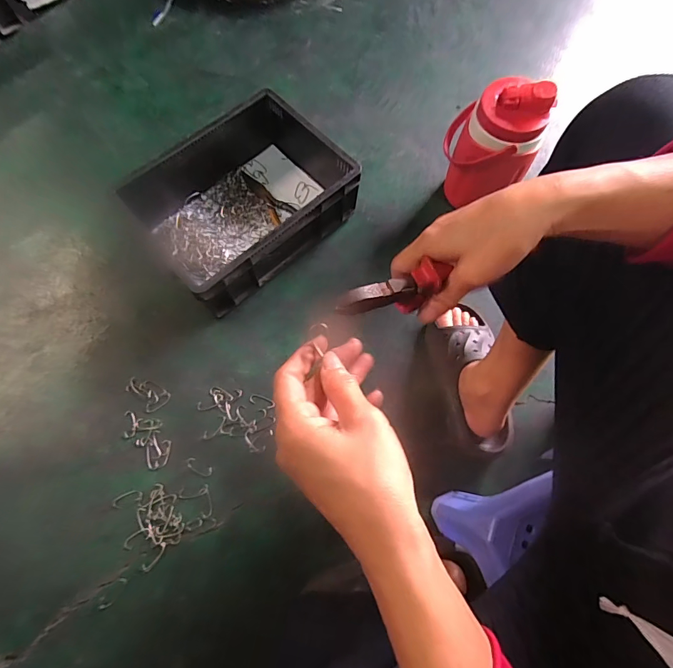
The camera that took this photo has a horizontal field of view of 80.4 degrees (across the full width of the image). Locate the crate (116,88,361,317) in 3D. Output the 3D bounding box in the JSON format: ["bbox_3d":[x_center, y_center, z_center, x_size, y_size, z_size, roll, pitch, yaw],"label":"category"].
[{"bbox_3d":[-0.159,-0.246,0.693,0.359,0.118,0.291,-37,75,-13],"label":"crate"}]

